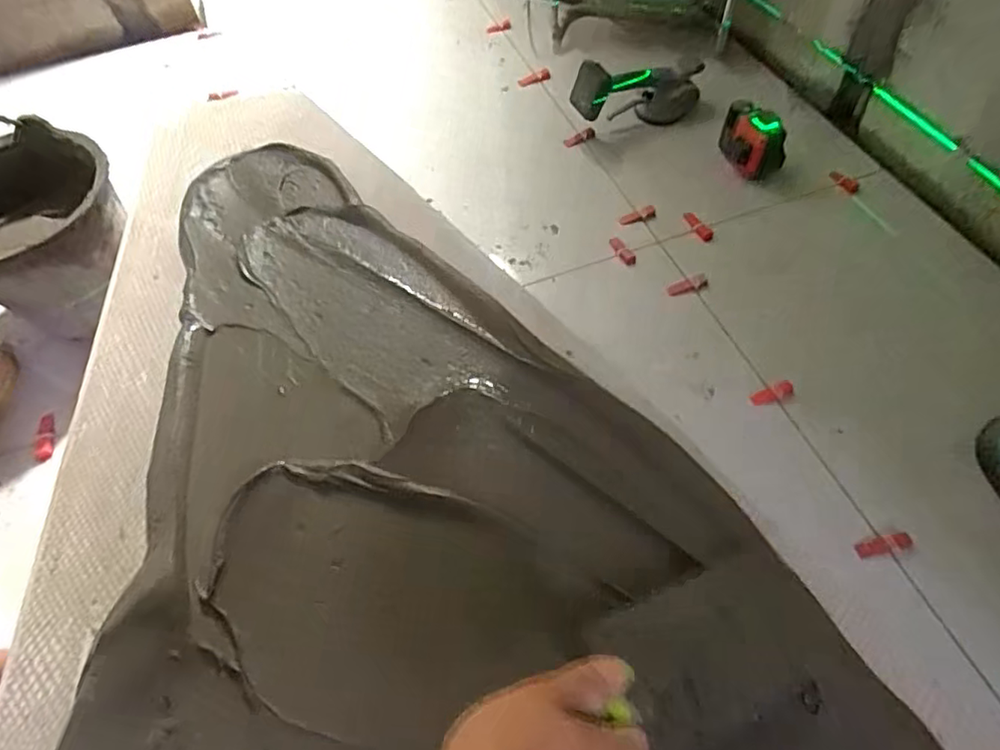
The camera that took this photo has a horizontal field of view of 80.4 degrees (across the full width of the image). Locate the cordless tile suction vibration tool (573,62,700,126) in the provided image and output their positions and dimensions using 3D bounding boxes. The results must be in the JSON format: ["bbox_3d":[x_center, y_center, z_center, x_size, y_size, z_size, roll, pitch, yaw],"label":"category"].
[{"bbox_3d":[0.309,-0.638,1.324,0.338,0.150,0.094,-13,54,-34],"label":"cordless tile suction vibration tool"}]

